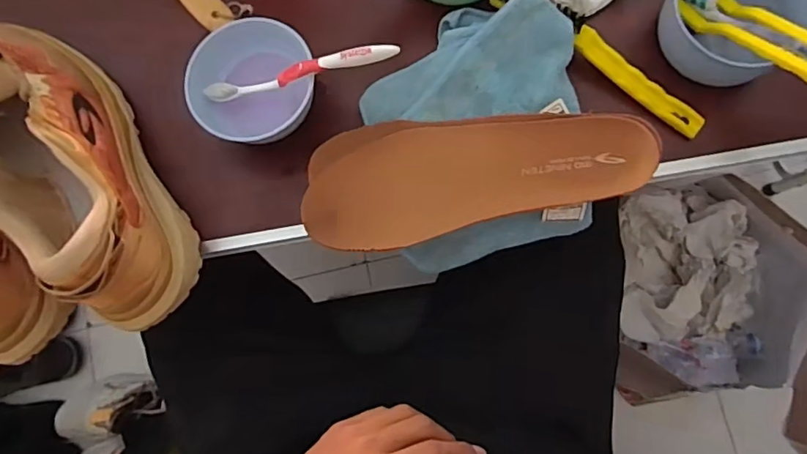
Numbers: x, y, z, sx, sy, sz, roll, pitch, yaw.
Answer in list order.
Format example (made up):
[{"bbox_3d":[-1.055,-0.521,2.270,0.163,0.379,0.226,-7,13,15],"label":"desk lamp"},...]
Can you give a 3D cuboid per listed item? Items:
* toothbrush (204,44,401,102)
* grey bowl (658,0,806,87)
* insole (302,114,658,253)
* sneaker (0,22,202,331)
[{"bbox_3d":[-0.090,-0.131,0.464,0.180,0.025,0.012,-8,82,23],"label":"toothbrush"},{"bbox_3d":[0.283,-0.178,0.469,0.098,0.054,0.105,0,83,3],"label":"grey bowl"},{"bbox_3d":[0.058,-0.045,0.472,0.295,0.048,0.104,-10,82,2],"label":"insole"},{"bbox_3d":[-0.282,-0.051,0.425,0.107,0.177,0.291,-34,82,-1],"label":"sneaker"}]

